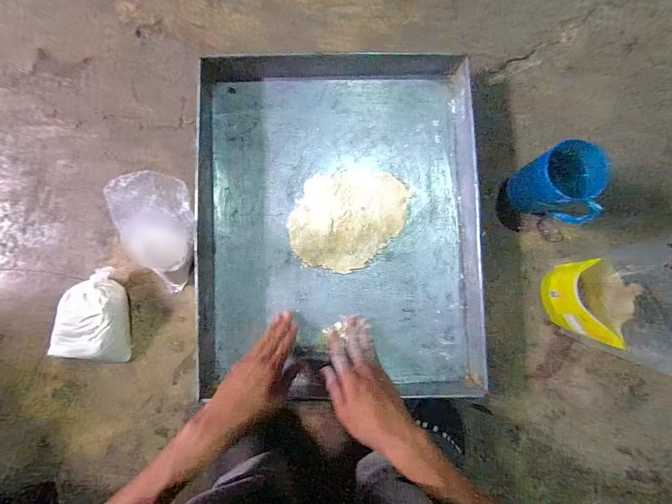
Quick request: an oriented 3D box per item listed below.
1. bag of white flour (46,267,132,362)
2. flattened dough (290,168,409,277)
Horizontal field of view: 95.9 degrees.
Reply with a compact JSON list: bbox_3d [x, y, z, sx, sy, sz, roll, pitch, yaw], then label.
[{"bbox_3d":[-0.367,0.094,0.461,0.101,0.043,0.141,5,88,-1],"label":"bag of white flour"},{"bbox_3d":[0.021,-0.051,0.496,0.182,0.006,0.161,5,88,-1],"label":"flattened dough"}]

